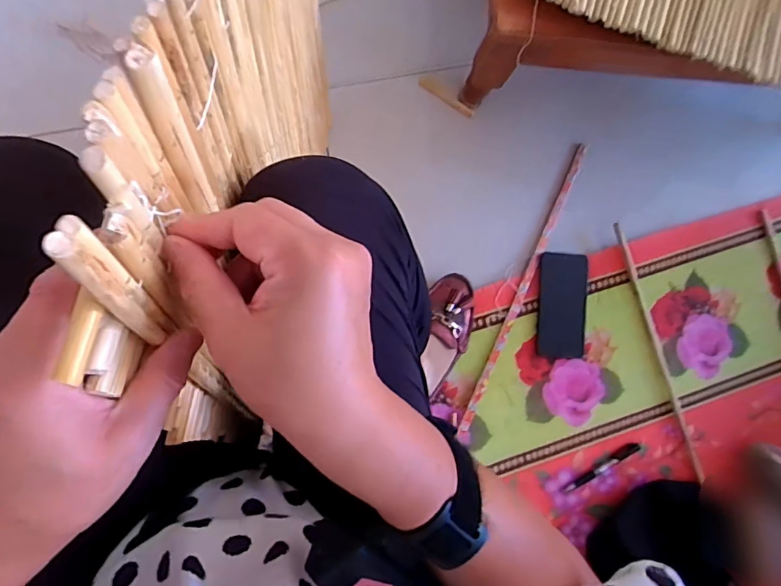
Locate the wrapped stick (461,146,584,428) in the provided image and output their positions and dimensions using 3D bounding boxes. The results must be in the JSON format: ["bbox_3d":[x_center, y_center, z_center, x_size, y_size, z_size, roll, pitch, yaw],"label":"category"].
[{"bbox_3d":[0.207,-0.014,0.747,0.019,0.014,0.472,25,83,-5],"label":"wrapped stick"}]

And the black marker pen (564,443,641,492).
[{"bbox_3d":[0.320,0.265,0.736,0.127,0.009,0.017,-38,91,10],"label":"black marker pen"}]

